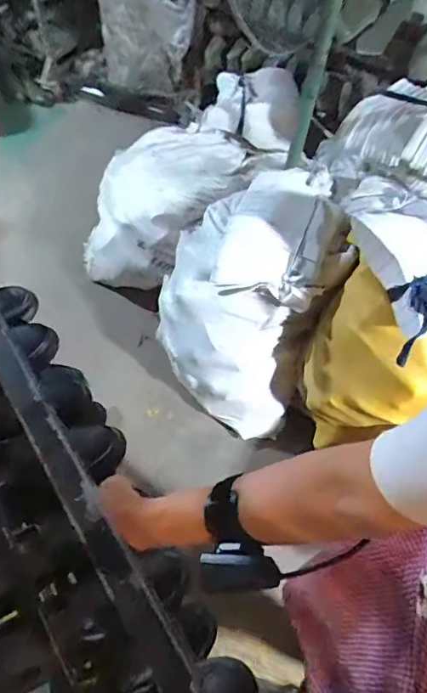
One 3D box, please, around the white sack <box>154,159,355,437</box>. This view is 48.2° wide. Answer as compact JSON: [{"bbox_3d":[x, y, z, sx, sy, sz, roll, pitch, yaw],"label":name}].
[{"bbox_3d":[0.111,-0.166,1.415,0.448,0.488,0.628,24,59,11],"label":"white sack"}]

